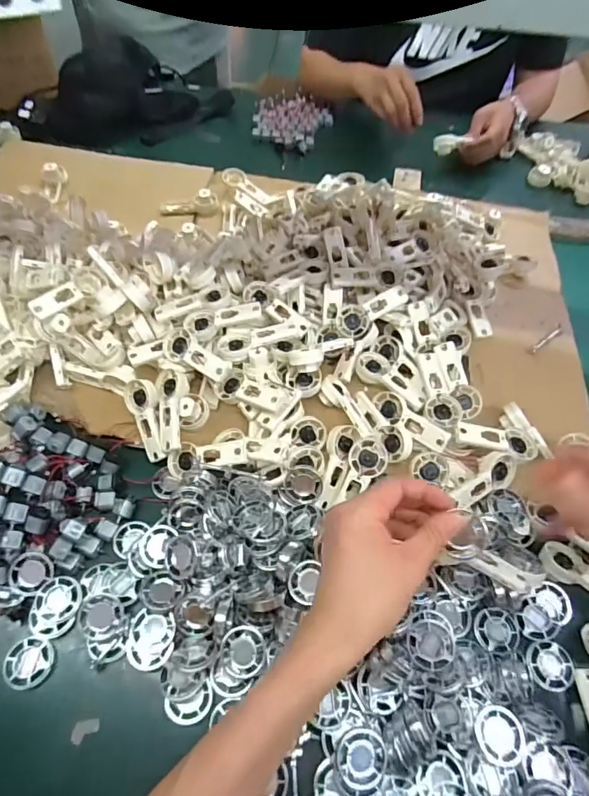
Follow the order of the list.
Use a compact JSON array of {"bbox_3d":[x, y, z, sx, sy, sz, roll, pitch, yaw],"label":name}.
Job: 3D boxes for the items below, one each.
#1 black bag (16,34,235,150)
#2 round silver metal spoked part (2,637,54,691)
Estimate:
[{"bbox_3d":[-0.326,-0.591,0.913,0.421,0.143,0.135,-18,58,-12],"label":"black bag"},{"bbox_3d":[-0.237,0.236,0.415,0.039,0.009,0.040,0,56,-1],"label":"round silver metal spoked part"}]

